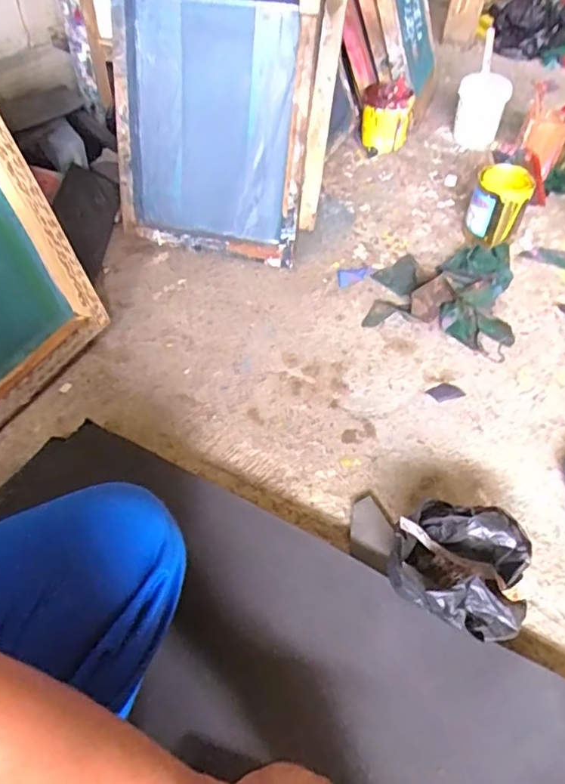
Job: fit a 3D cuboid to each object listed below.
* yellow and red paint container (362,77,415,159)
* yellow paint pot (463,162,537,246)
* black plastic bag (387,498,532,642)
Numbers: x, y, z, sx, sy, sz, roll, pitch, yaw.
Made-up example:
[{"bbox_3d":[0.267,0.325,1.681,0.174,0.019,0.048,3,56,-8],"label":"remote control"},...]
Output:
[{"bbox_3d":[0.266,-0.701,1.429,0.119,0.130,0.124,-5,50,-4],"label":"yellow and red paint container"},{"bbox_3d":[0.432,-0.369,1.131,0.111,0.128,0.102,18,53,15],"label":"yellow paint pot"},{"bbox_3d":[0.202,0.205,0.646,0.146,0.098,0.149,17,50,16],"label":"black plastic bag"}]

